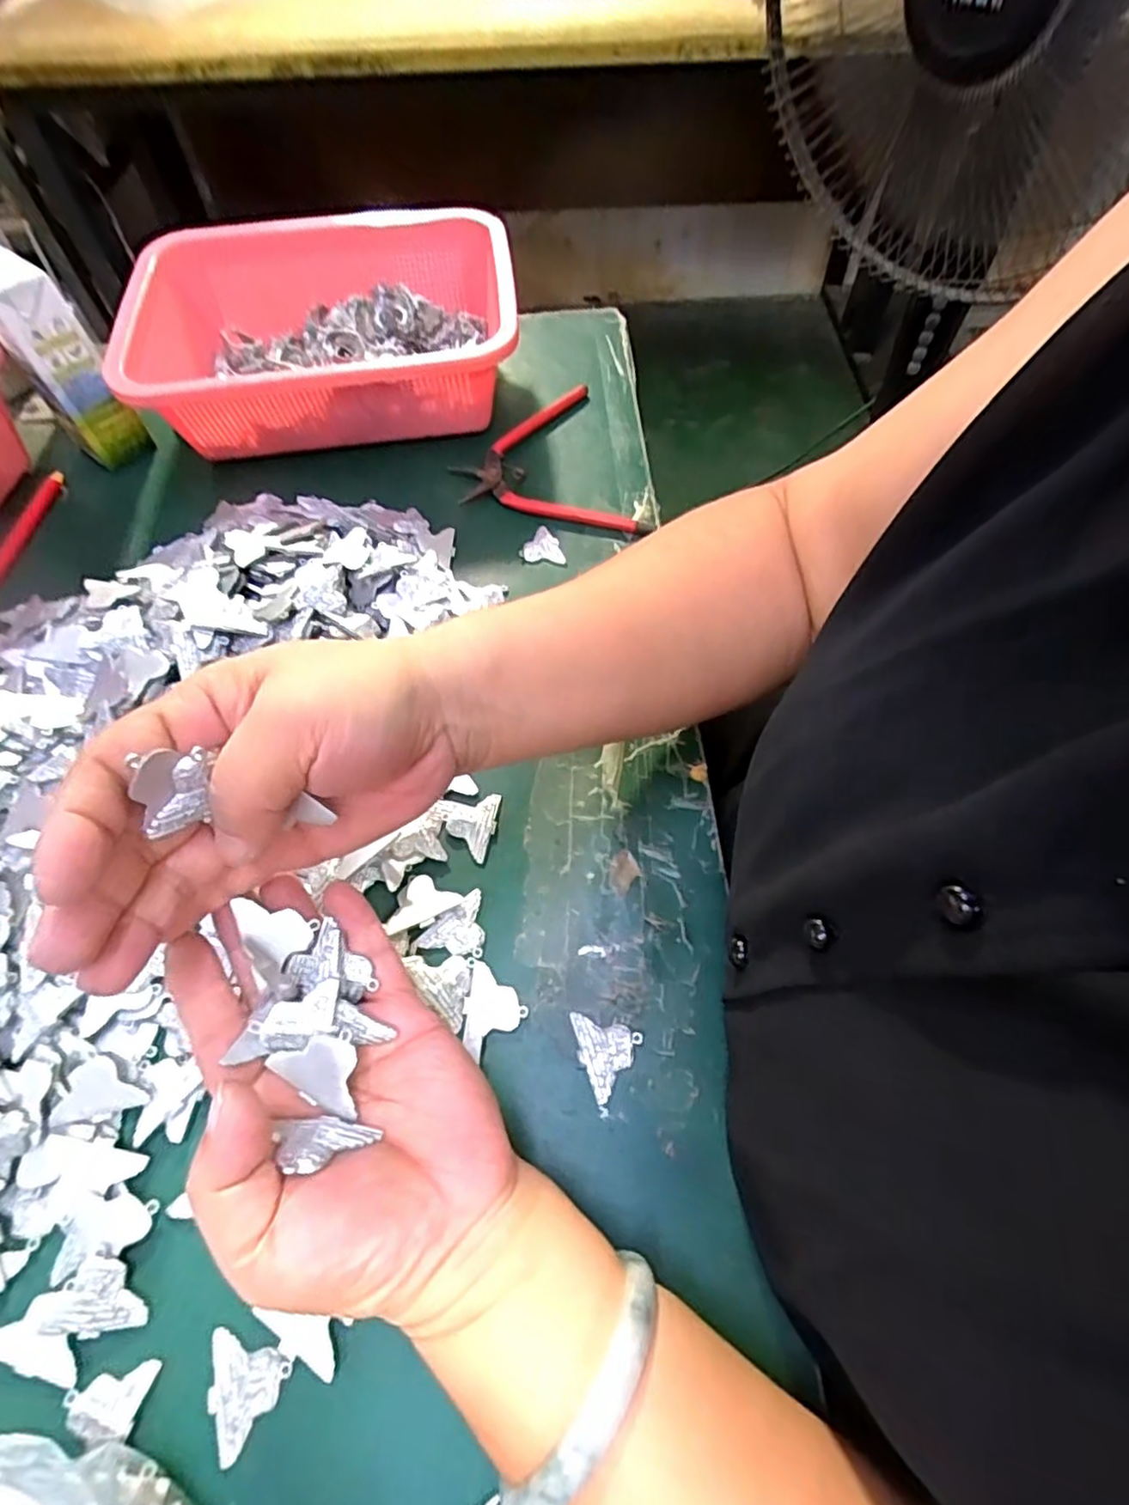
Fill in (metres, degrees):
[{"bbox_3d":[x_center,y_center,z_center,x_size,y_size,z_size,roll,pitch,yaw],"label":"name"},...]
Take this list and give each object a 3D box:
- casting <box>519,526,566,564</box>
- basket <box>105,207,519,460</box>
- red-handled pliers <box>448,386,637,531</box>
[{"bbox_3d":[-0.011,-0.133,0.429,0.029,0.004,0.027,28,65,17],"label":"casting"},{"bbox_3d":[-0.173,-0.298,0.485,0.268,0.087,0.182,-7,60,-2],"label":"basket"},{"bbox_3d":[-0.022,-0.204,0.471,0.111,0.011,0.153,-12,60,-5],"label":"red-handled pliers"}]

